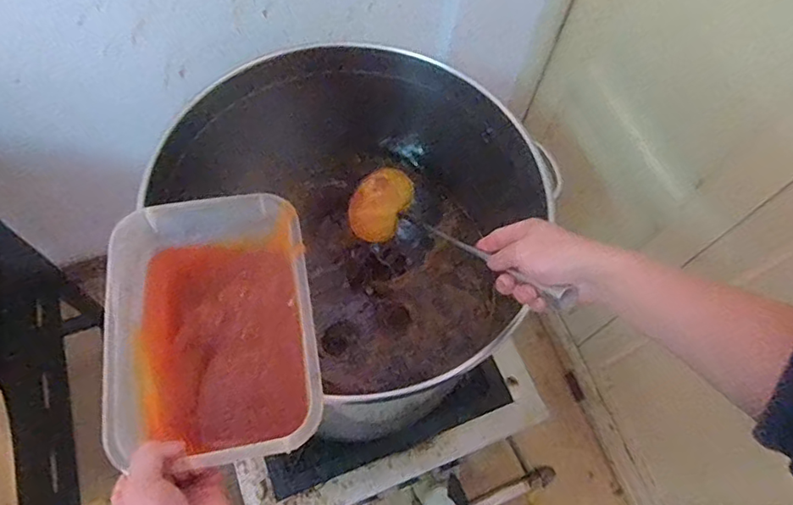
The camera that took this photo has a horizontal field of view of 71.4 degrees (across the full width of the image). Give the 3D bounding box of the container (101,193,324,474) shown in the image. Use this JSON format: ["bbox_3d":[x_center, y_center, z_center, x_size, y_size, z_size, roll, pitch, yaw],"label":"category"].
[{"bbox_3d":[-0.159,0.071,0.511,0.164,0.098,0.228,-9,66,-8],"label":"container"}]

